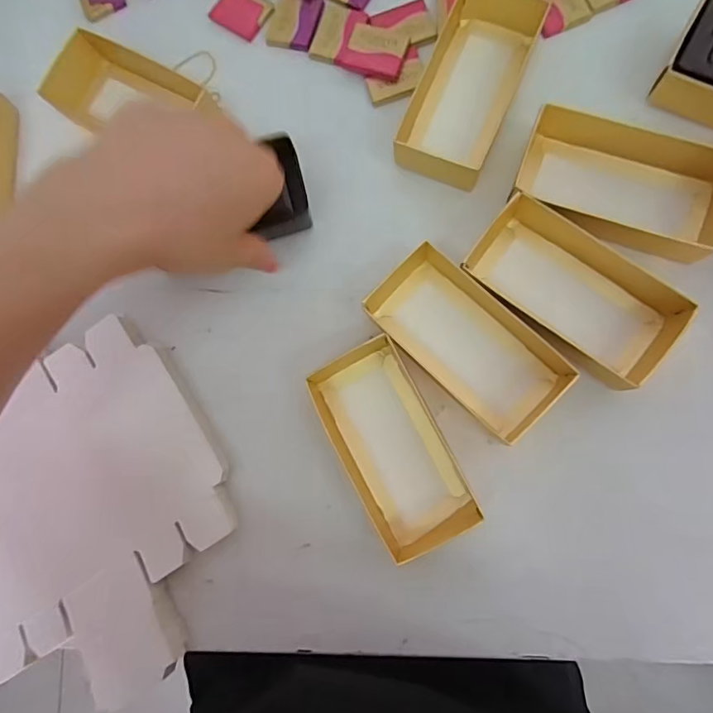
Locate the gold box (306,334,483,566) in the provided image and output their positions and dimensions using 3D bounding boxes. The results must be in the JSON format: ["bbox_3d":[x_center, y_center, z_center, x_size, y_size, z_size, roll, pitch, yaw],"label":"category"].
[{"bbox_3d":[0.021,0.053,0.291,0.060,0.019,0.122,-28,79,2],"label":"gold box"}]

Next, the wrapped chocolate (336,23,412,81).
[{"bbox_3d":[0.012,-0.206,0.331,0.042,0.009,0.030,19,84,9],"label":"wrapped chocolate"}]

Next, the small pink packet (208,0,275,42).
[{"bbox_3d":[-0.083,-0.249,0.354,0.041,0.004,0.032,34,87,10],"label":"small pink packet"}]

